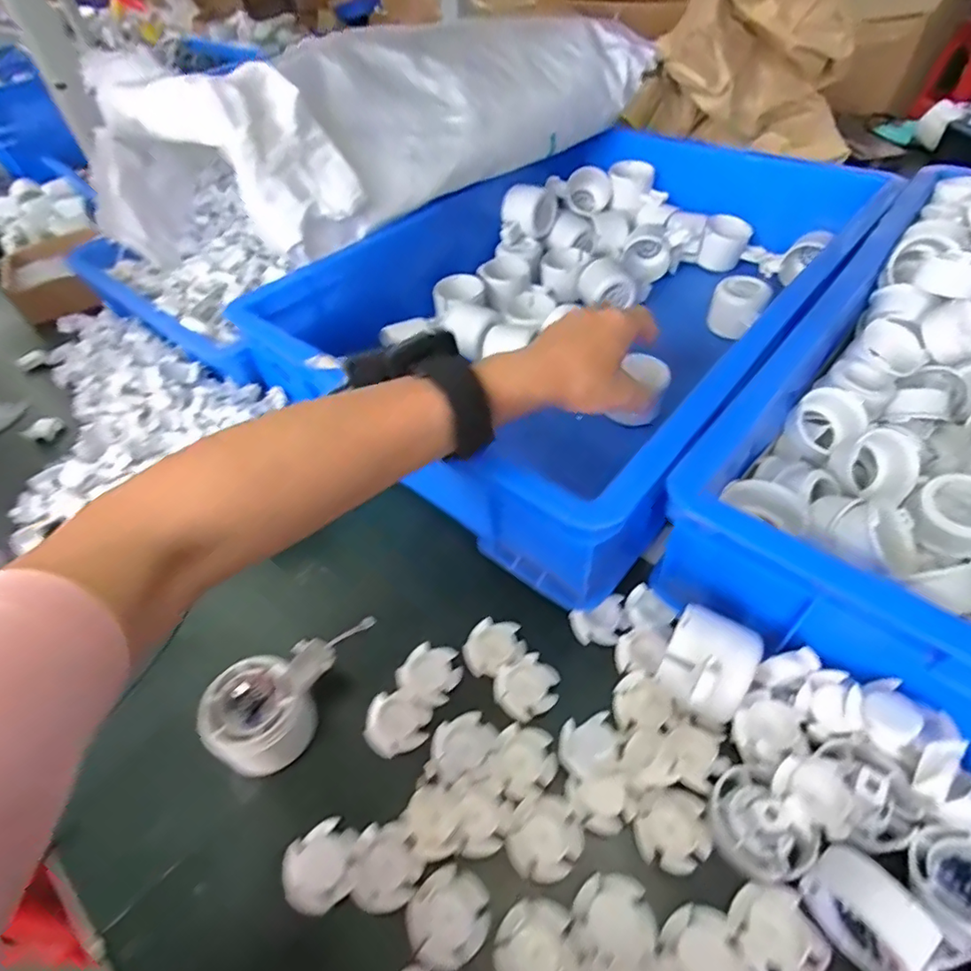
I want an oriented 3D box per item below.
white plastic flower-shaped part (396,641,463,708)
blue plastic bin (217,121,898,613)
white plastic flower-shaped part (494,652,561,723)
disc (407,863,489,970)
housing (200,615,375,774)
[{"bbox_3d":[-0.039,0.132,0.385,0.039,0.012,0.038,20,55,20],"label":"white plastic flower-shaped part"},{"bbox_3d":[0.106,-0.194,0.573,0.417,0.125,0.567,34,61,29],"label":"blue plastic bin"},{"bbox_3d":[0.029,0.139,0.373,0.042,0.014,0.037,-29,53,-18],"label":"white plastic flower-shaped part"},{"bbox_3d":[-0.020,0.231,0.291,0.040,0.012,0.043,-3,50,3],"label":"disc"},{"bbox_3d":[-0.123,0.132,0.360,0.060,0.051,0.120,31,59,27],"label":"housing"}]

